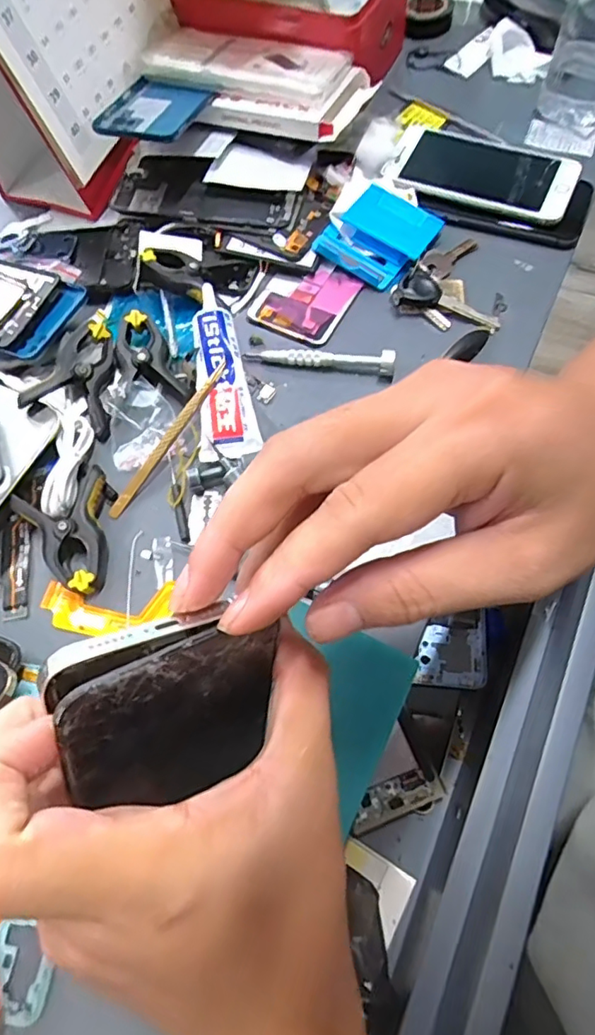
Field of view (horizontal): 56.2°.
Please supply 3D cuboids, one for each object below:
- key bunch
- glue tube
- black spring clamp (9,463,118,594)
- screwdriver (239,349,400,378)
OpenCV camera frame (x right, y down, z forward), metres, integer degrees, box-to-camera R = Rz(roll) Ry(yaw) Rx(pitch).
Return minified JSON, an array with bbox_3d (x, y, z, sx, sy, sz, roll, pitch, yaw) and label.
[{"bbox_3d":[0.111,-0.184,0.437,0.075,0.012,0.091,-6,65,1],"label":"key bunch"},{"bbox_3d":[-0.056,-0.108,0.401,0.032,0.027,0.140,-14,65,-3],"label":"glue tube"},{"bbox_3d":[-0.140,0.006,0.362,0.059,0.022,0.077,-35,68,-12],"label":"black spring clamp"},{"bbox_3d":[0.016,-0.120,0.412,0.111,0.015,0.015,10,66,8],"label":"screwdriver"}]

